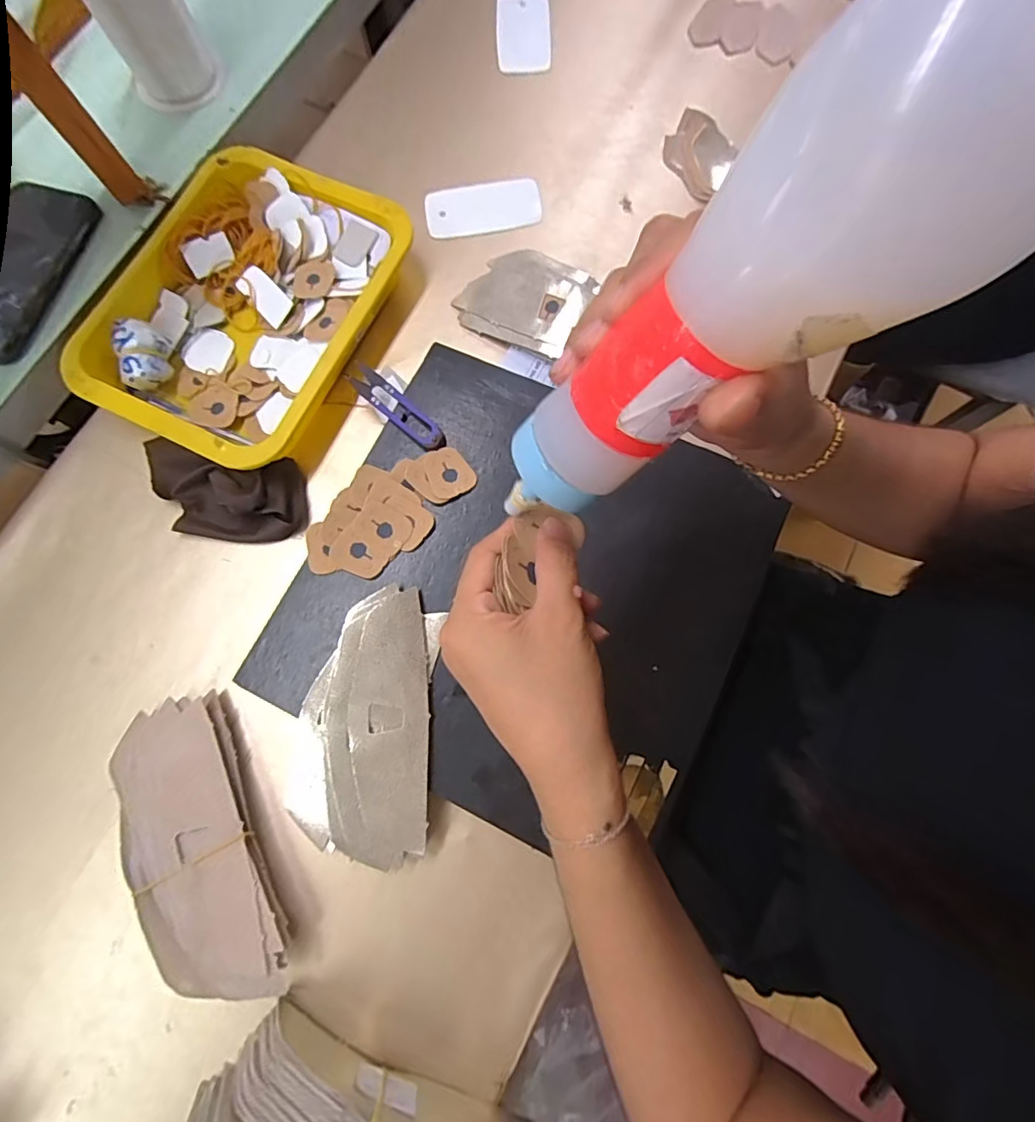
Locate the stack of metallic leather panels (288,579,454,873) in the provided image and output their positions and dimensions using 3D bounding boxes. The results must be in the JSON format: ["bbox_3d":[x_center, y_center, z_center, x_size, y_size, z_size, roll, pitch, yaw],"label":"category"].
[{"bbox_3d":[-0.102,0.106,0.354,0.095,0.019,0.175,7,78,1],"label":"stack of metallic leather panels"}]

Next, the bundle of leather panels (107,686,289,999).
[{"bbox_3d":[-0.213,0.189,0.355,0.077,0.033,0.188,-23,79,-5],"label":"bundle of leather panels"}]

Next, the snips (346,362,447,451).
[{"bbox_3d":[-0.093,-0.120,0.410,0.097,0.009,0.022,41,81,8],"label":"snips"}]

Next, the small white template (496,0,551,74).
[{"bbox_3d":[0.006,-0.526,0.526,0.052,0.006,0.099,-1,78,0],"label":"small white template"}]

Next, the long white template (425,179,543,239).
[{"bbox_3d":[-0.031,-0.320,0.483,0.102,0.004,0.051,-7,83,1],"label":"long white template"}]

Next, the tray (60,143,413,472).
[{"bbox_3d":[-0.223,-0.207,0.437,0.198,0.042,0.249,26,79,5],"label":"tray"}]

